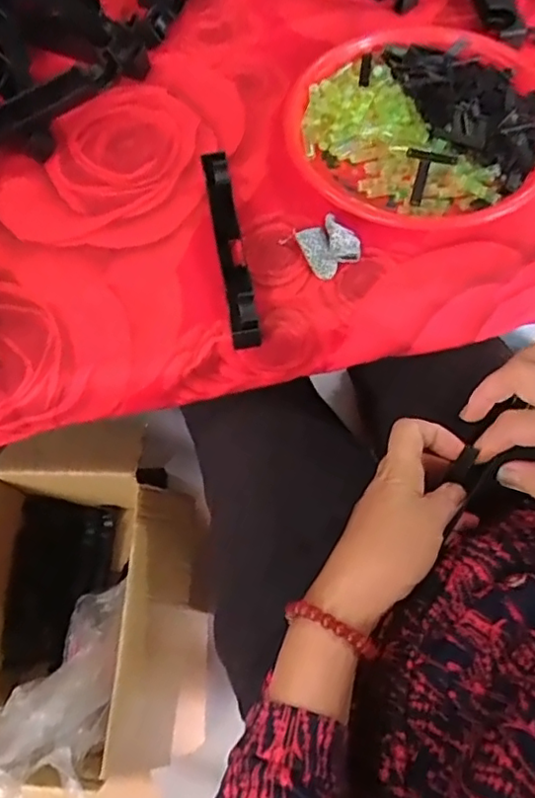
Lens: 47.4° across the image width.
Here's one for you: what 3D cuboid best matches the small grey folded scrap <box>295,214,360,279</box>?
[{"bbox_3d":[0.054,-0.137,0.540,0.045,0.020,0.045,-32,68,-11],"label":"small grey folded scrap"}]

